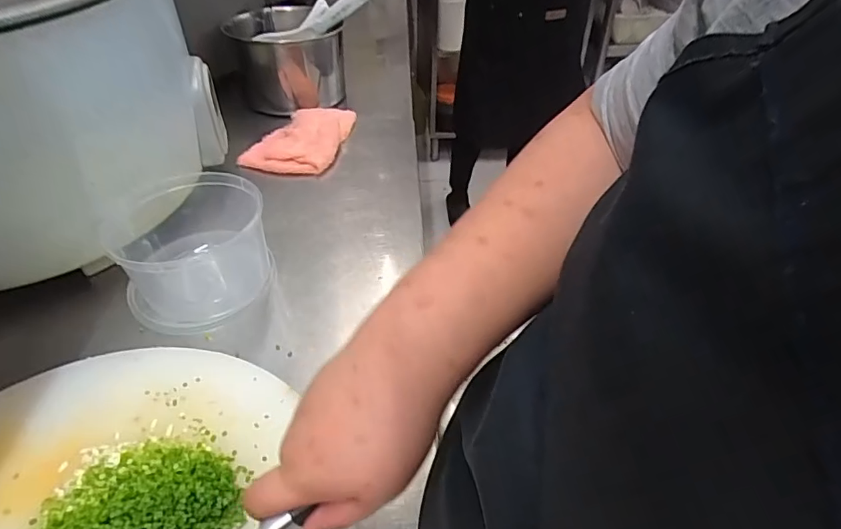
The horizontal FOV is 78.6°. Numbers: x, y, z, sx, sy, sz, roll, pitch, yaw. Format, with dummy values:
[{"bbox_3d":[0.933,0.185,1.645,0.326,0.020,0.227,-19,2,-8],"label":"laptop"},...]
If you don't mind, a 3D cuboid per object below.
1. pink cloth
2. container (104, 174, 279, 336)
[{"bbox_3d":[-0.173,-0.193,0.752,0.124,0.029,0.167,9,43,8],"label":"pink cloth"},{"bbox_3d":[-0.230,-0.023,0.522,0.144,0.085,0.136,-26,49,-27],"label":"container"}]

